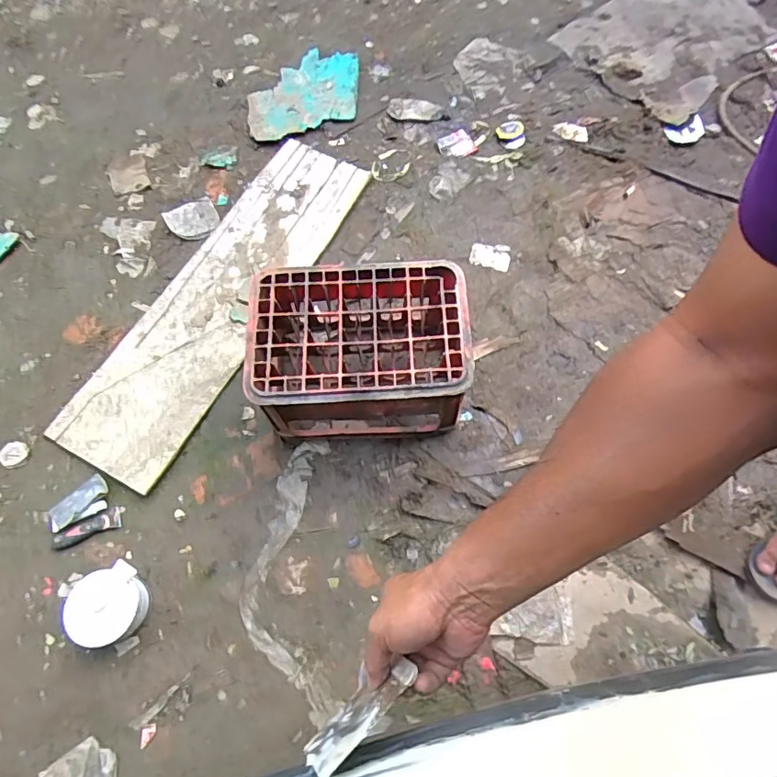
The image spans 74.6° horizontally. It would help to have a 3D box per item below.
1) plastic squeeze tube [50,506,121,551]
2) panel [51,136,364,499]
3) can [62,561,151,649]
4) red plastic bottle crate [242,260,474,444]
[{"bbox_3d":[-0.608,0.283,1.027,0.129,0.024,0.042,-23,67,-9],"label":"plastic squeeze tube"},{"bbox_3d":[-0.404,-0.261,1.258,0.304,0.017,0.986,23,68,11],"label":"panel"},{"bbox_3d":[-0.513,0.404,0.946,0.130,0.087,0.124,0,67,-1],"label":"can"},{"bbox_3d":[-0.054,-0.079,1.039,0.405,0.249,0.316,-3,65,0],"label":"red plastic bottle crate"}]

